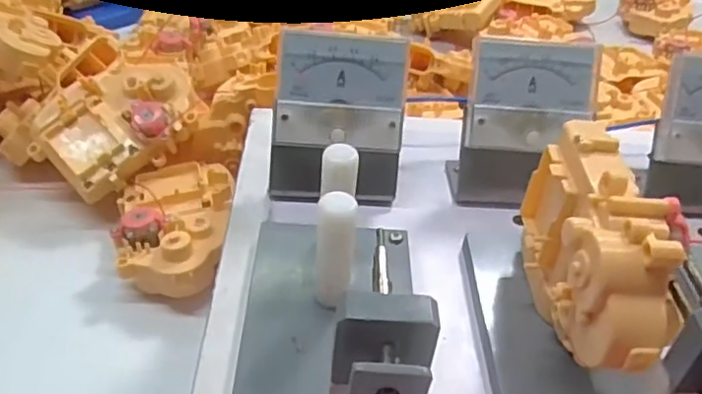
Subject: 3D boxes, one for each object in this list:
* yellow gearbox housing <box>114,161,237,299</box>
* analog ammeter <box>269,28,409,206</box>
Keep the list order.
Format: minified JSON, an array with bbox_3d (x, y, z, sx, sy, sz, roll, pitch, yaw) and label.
[{"bbox_3d":[-0.102,0.019,0.373,0.064,0.040,0.104,-4,40,-11],"label":"yellow gearbox housing"},{"bbox_3d":[-0.007,-0.036,0.317,0.065,0.077,0.043,2,39,-4],"label":"analog ammeter"}]

